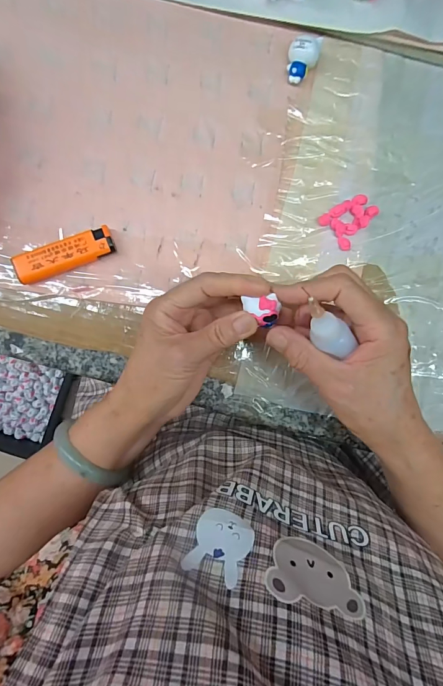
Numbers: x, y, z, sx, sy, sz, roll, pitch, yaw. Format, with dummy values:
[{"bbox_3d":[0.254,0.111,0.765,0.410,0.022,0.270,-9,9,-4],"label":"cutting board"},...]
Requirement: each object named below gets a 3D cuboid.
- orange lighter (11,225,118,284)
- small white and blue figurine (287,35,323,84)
[{"bbox_3d":[-0.128,-0.072,0.293,0.079,0.017,0.023,-23,92,-3],"label":"orange lighter"},{"bbox_3d":[0.068,-0.239,0.301,0.024,0.019,0.029,13,90,-3],"label":"small white and blue figurine"}]

